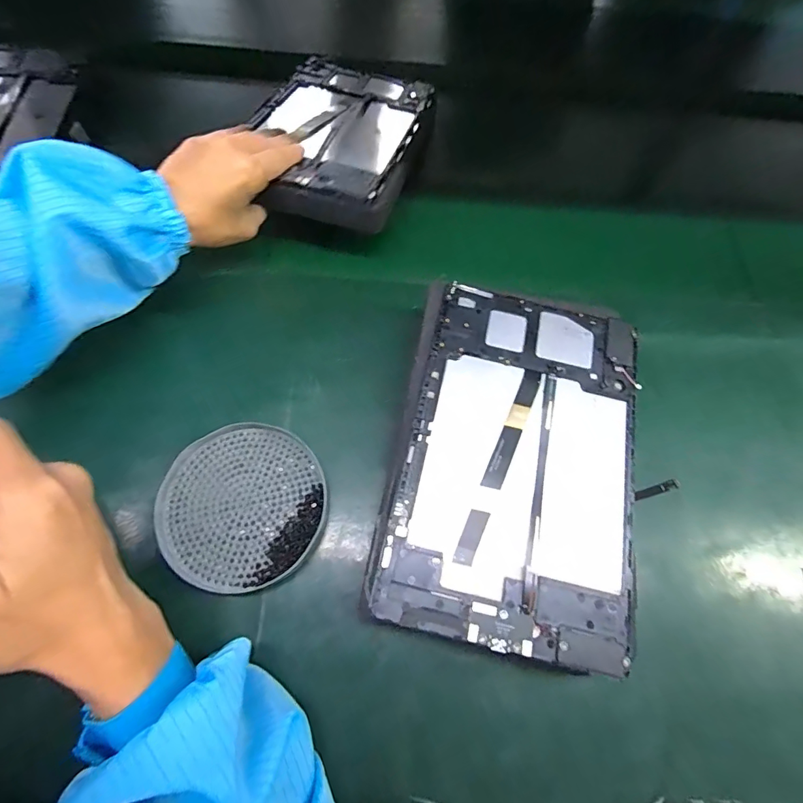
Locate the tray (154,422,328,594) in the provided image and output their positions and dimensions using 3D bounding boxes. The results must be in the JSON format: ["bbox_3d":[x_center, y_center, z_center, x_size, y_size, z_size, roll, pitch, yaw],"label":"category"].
[{"bbox_3d":[-0.113,0.075,0.313,0.114,0.020,0.111,-30,71,-14],"label":"tray"}]

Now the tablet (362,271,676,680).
[{"bbox_3d":[0.079,0.032,0.294,0.160,0.010,0.242,13,66,3],"label":"tablet"}]

